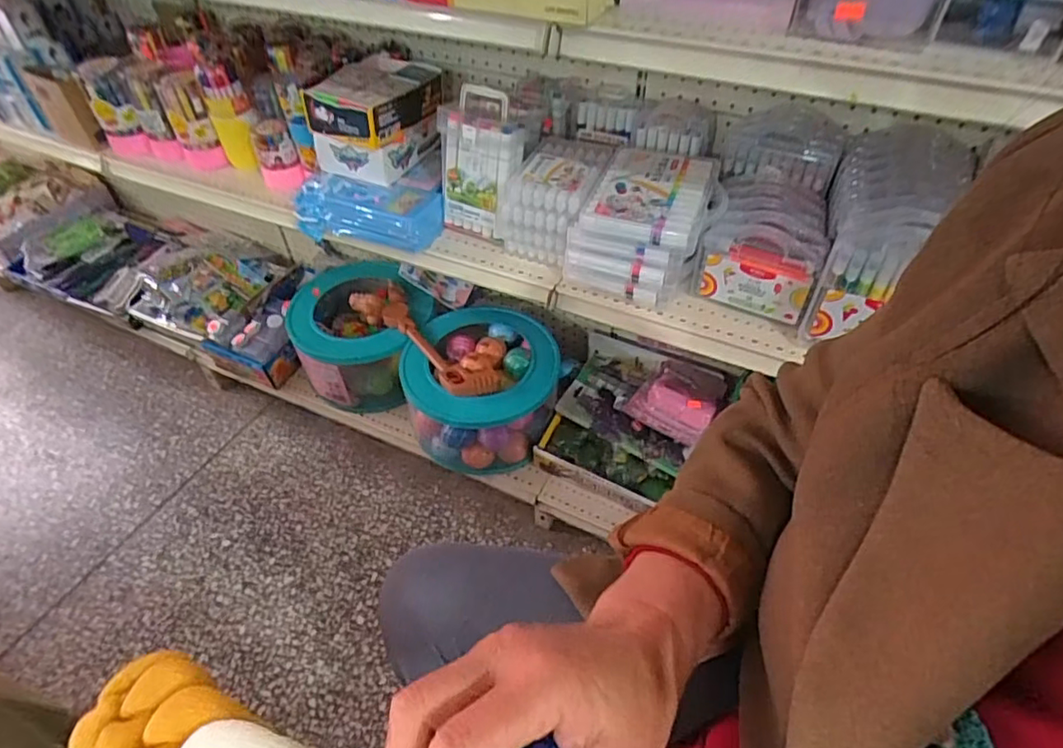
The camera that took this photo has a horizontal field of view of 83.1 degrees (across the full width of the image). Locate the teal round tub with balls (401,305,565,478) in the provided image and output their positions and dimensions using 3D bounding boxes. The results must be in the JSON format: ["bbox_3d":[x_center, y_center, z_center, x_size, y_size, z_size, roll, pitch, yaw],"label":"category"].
[{"bbox_3d":[-0.094,0.022,1.162,0.269,0.185,0.279,0,46,0],"label":"teal round tub with balls"}]

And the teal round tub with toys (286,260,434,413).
[{"bbox_3d":[-0.358,-0.082,1.250,0.291,0.188,0.299,0,46,0],"label":"teal round tub with toys"}]

